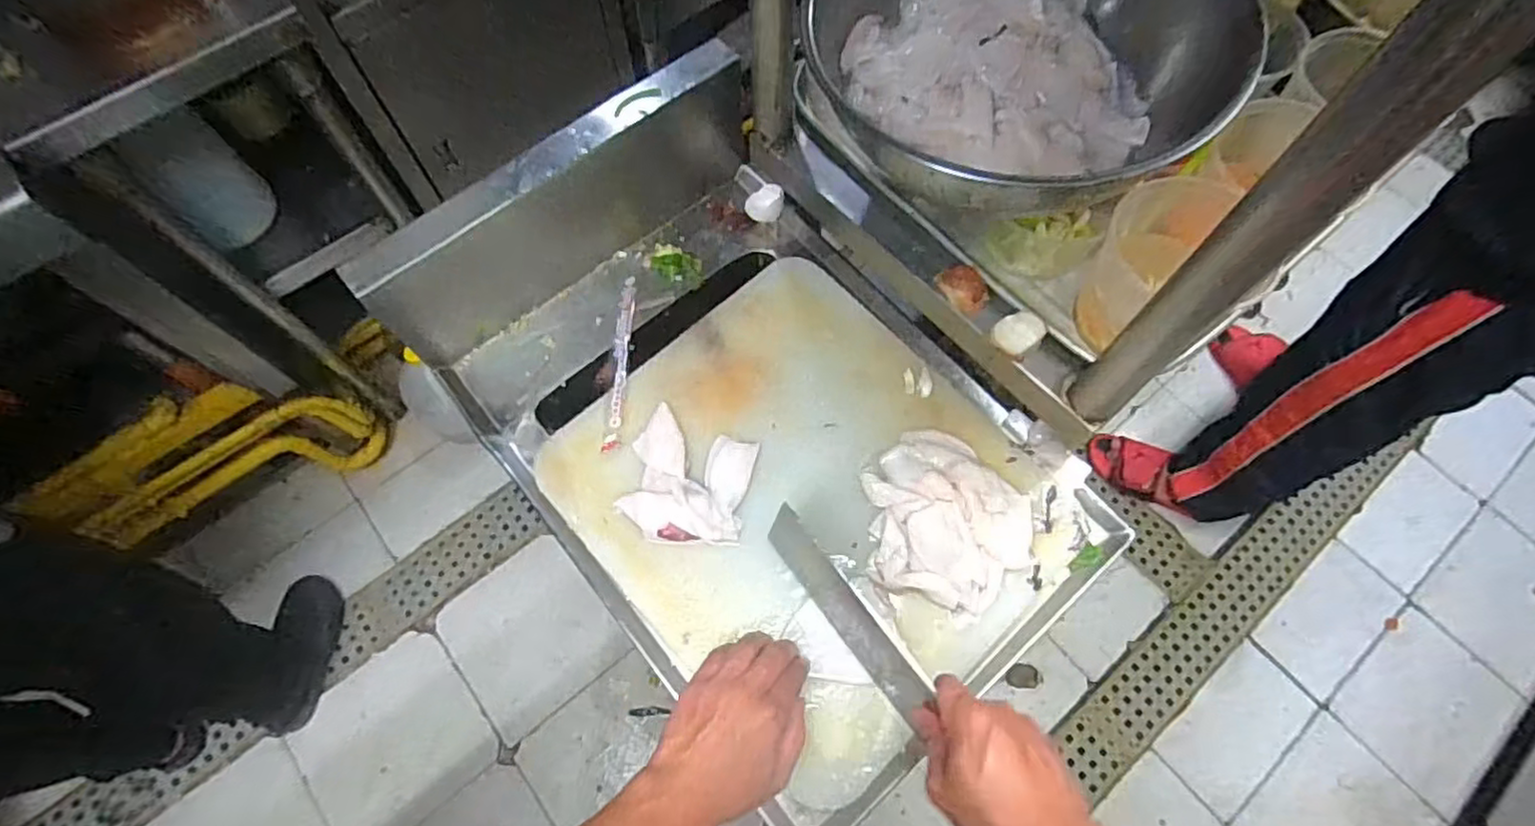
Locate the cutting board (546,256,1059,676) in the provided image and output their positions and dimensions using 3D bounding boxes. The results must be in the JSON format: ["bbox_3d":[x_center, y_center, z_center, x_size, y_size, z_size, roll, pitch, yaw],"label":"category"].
[{"bbox_3d":[0.033,0.068,0.612,0.342,0.016,0.370,-40,74,-15],"label":"cutting board"}]

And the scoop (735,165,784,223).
[{"bbox_3d":[-0.012,-0.243,0.751,0.041,0.024,0.081,-18,55,-7],"label":"scoop"}]

